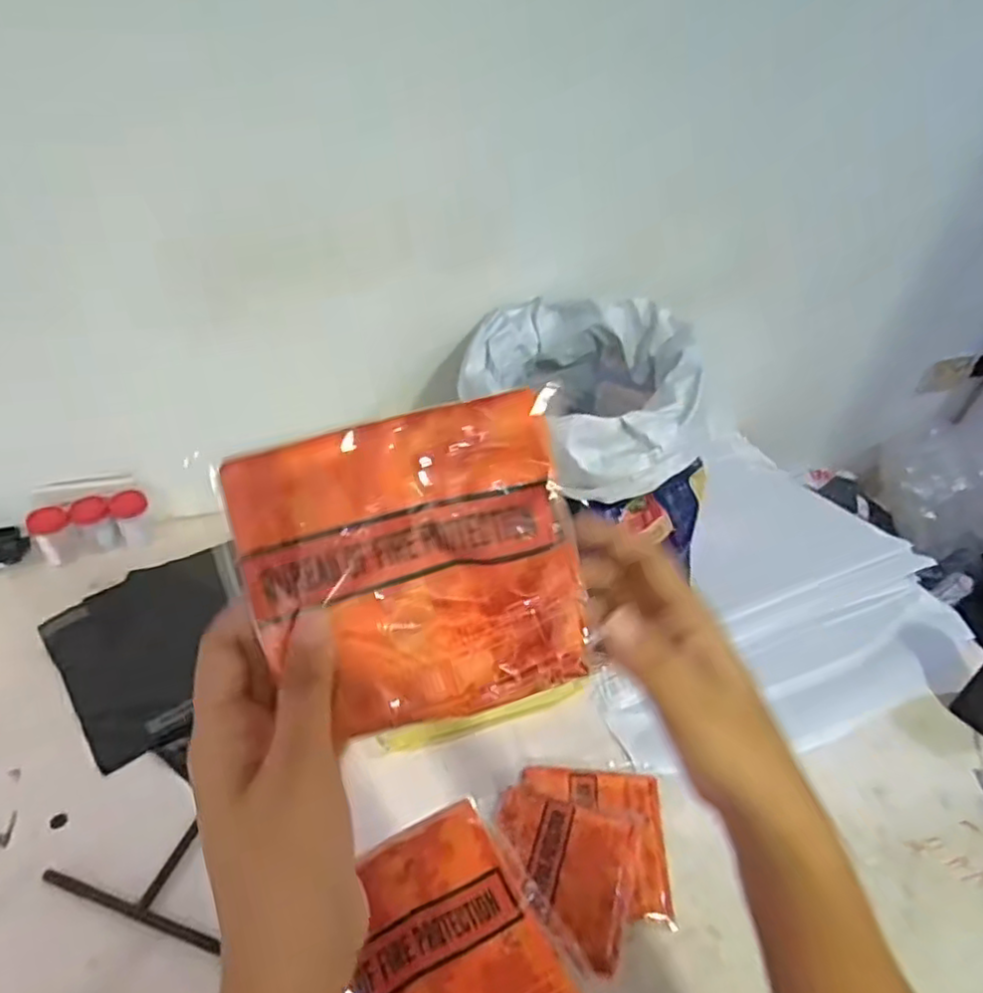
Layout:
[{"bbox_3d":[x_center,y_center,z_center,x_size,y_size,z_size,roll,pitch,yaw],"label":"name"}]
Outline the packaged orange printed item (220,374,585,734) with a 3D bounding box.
[{"bbox_3d":[-0.029,0.028,0.247,0.122,0.114,0.009,-13,2,0],"label":"packaged orange printed item"}]

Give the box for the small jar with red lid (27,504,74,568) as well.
[{"bbox_3d":[-0.546,0.049,0.814,0.041,0.065,0.043,34,47,31],"label":"small jar with red lid"}]

